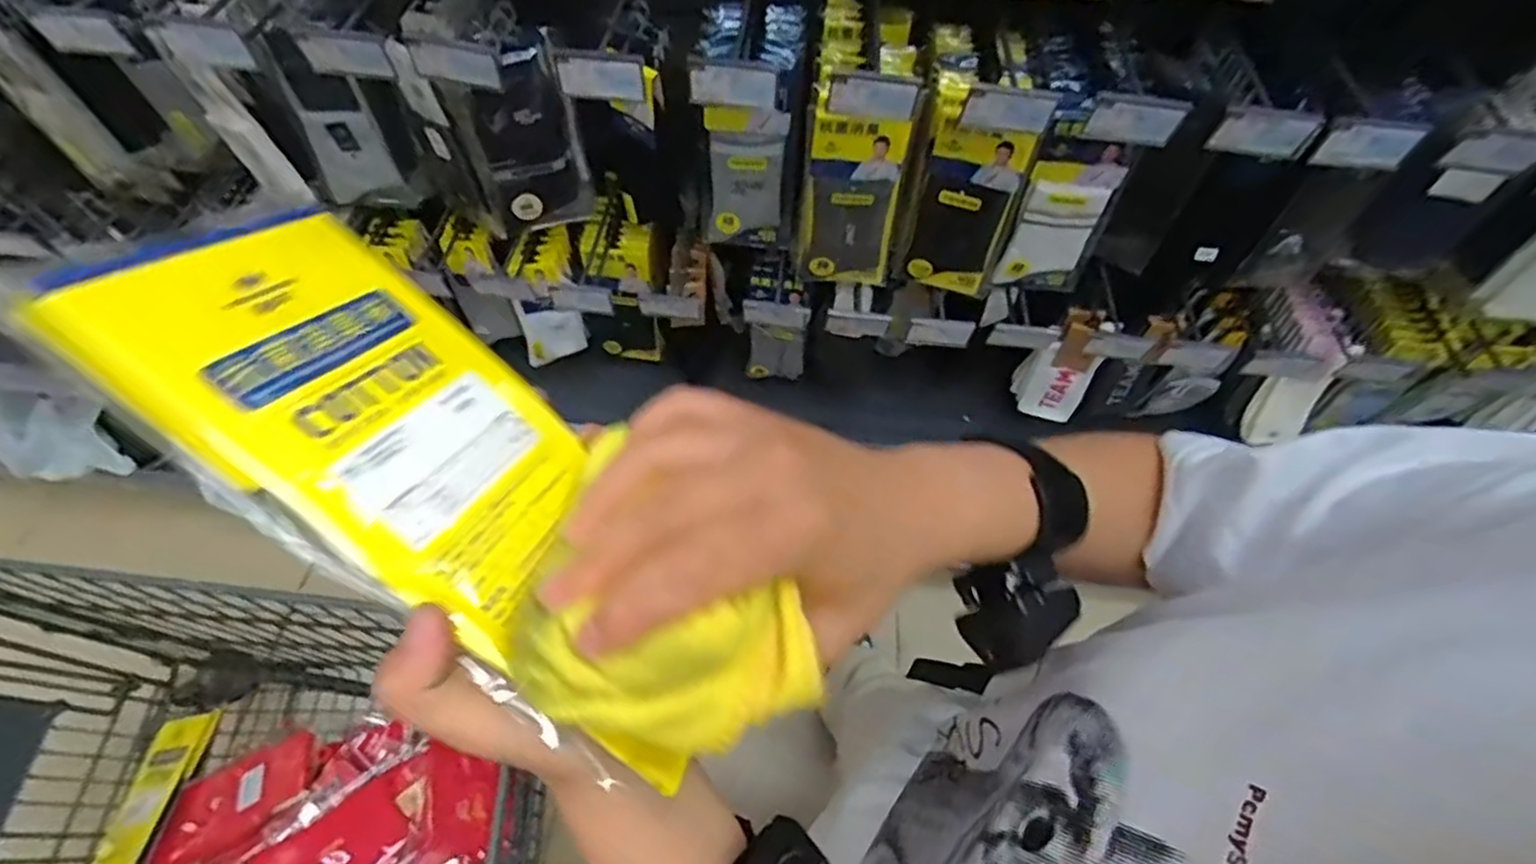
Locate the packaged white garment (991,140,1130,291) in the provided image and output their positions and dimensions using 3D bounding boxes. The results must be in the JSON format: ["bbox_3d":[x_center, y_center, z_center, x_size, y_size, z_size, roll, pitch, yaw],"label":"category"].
[{"bbox_3d":[0.348,-0.247,0.816,0.116,0.215,0.024,-3,59,-4],"label":"packaged white garment"}]

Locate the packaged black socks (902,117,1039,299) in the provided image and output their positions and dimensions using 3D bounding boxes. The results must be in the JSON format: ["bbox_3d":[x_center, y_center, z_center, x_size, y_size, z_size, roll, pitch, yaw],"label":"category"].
[{"bbox_3d":[0.223,-0.254,0.785,0.093,0.257,0.026,11,63,6],"label":"packaged black socks"}]

